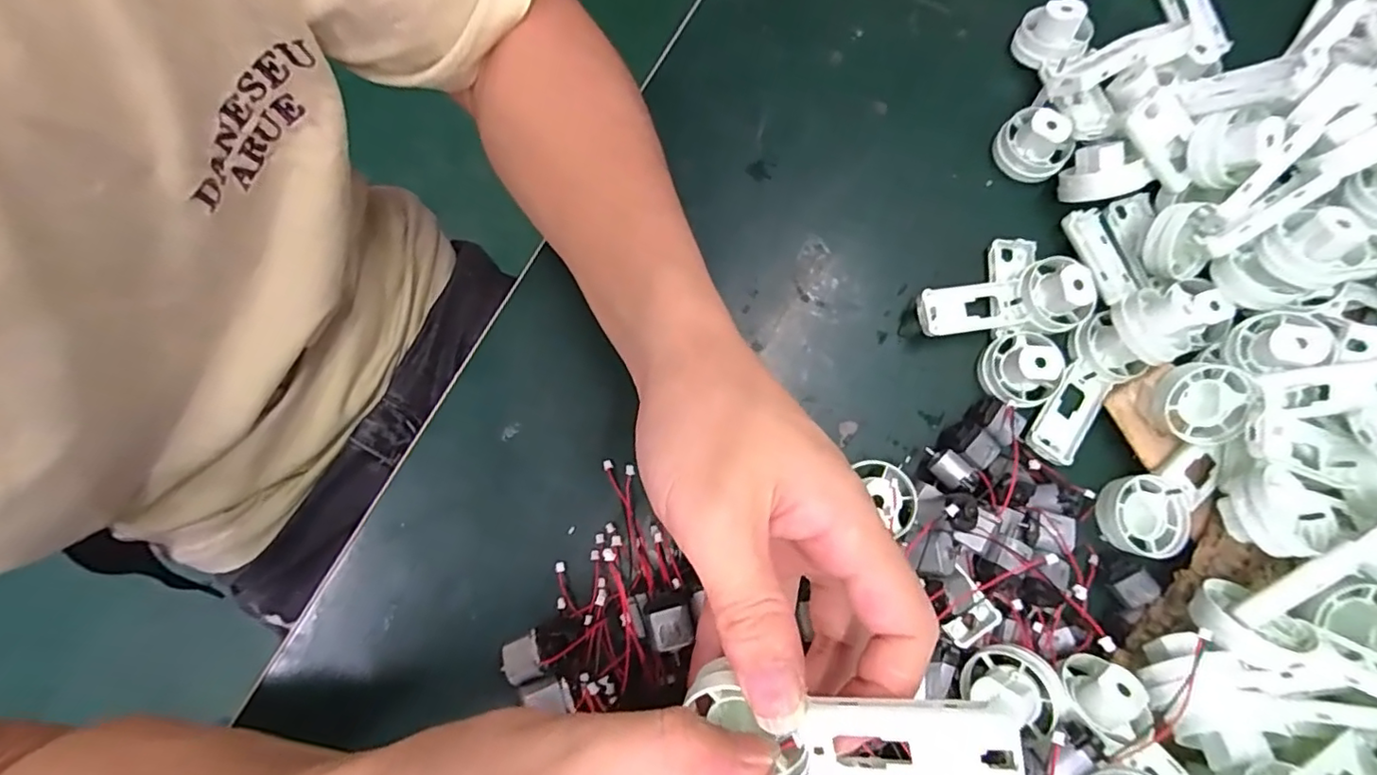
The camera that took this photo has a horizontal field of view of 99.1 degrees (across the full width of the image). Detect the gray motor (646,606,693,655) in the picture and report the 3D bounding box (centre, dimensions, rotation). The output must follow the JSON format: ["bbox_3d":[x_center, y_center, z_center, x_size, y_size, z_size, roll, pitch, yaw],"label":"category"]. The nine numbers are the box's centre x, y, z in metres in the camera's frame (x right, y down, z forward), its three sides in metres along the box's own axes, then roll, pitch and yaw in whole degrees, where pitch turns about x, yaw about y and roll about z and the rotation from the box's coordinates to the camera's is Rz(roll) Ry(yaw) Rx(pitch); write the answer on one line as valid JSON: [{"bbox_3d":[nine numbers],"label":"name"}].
[{"bbox_3d":[-0.008,0.103,0.252,0.017,0.014,0.020,-14,81,-7],"label":"gray motor"}]

